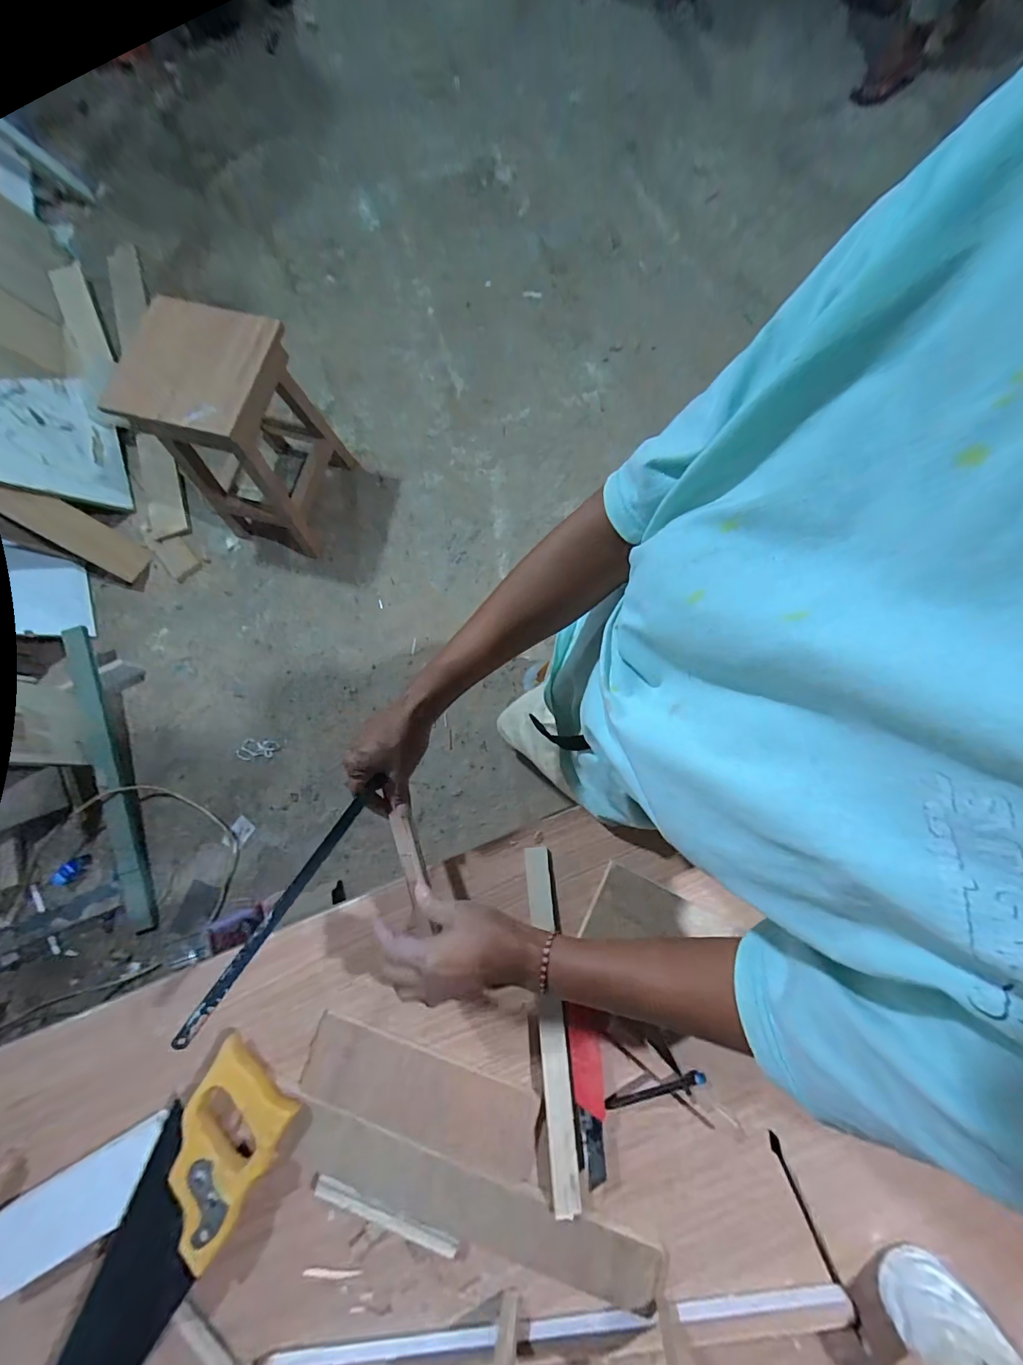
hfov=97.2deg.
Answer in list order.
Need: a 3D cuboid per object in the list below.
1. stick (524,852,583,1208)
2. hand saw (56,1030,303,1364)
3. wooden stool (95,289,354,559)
[{"bbox_3d":[0.039,0.326,0.442,0.026,0.019,0.308,-5,78,0],"label":"stick"},{"bbox_3d":[-0.348,0.542,0.401,0.099,0.034,0.412,33,81,8],"label":"hand saw"},{"bbox_3d":[-0.675,-0.631,1.168,0.290,0.525,0.323,14,79,5],"label":"wooden stool"}]

